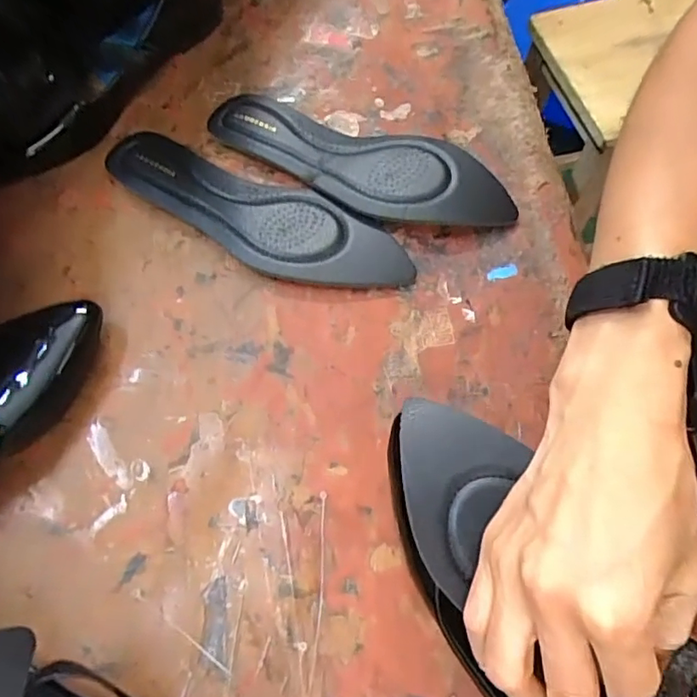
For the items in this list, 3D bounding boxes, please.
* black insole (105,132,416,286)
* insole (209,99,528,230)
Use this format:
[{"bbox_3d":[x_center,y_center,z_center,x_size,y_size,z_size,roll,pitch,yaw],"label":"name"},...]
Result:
[{"bbox_3d":[-0.067,-0.096,0.386,0.233,0.011,0.070,31,70,15],"label":"black insole"},{"bbox_3d":[0.000,-0.132,0.396,0.234,0.016,0.074,19,67,10],"label":"insole"}]

